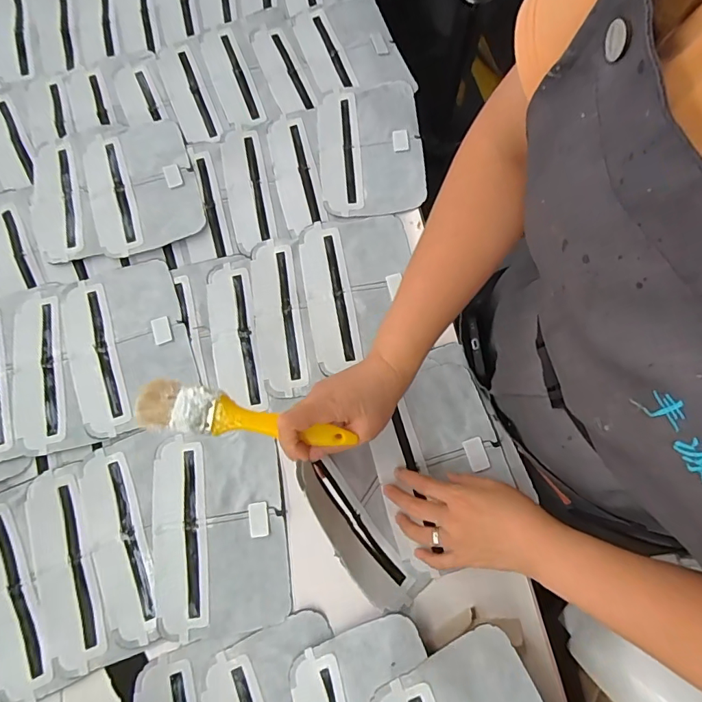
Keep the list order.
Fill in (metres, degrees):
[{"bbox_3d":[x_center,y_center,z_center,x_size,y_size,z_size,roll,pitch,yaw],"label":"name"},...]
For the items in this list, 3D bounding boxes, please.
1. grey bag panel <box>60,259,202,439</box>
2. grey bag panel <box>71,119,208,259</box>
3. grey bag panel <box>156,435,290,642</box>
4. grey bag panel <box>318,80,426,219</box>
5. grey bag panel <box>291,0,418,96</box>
[{"bbox_3d":[-0.255,-0.010,0.513,0.128,0.009,0.189,-20,73,-5],"label":"grey bag panel"},{"bbox_3d":[-0.270,-0.218,0.580,0.131,0.010,0.199,-23,74,-6],"label":"grey bag panel"},{"bbox_3d":[-0.133,0.180,0.460,0.129,0.009,0.190,-7,73,-1],"label":"grey bag panel"},{"bbox_3d":[0.025,-0.264,0.584,0.126,0.015,0.190,-4,73,0],"label":"grey bag panel"},{"bbox_3d":[-0.002,-0.428,0.633,0.128,0.007,0.179,-19,73,-5],"label":"grey bag panel"}]

